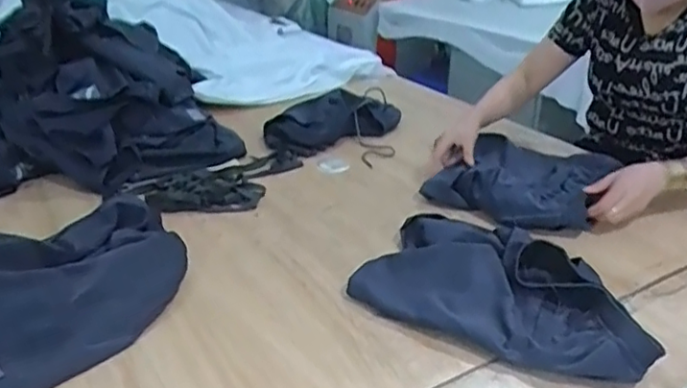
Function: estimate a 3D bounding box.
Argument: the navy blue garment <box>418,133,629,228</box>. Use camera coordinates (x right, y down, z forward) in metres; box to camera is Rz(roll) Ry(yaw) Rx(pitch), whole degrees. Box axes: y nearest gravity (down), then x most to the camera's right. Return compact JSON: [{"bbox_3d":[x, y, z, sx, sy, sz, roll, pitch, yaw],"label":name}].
[{"bbox_3d":[0.316,-0.032,1.139,0.263,0.048,0.314,18,31,32],"label":"navy blue garment"}]

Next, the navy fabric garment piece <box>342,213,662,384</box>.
[{"bbox_3d":[0.223,0.123,0.863,0.373,0.044,0.246,16,30,29],"label":"navy fabric garment piece"}]

